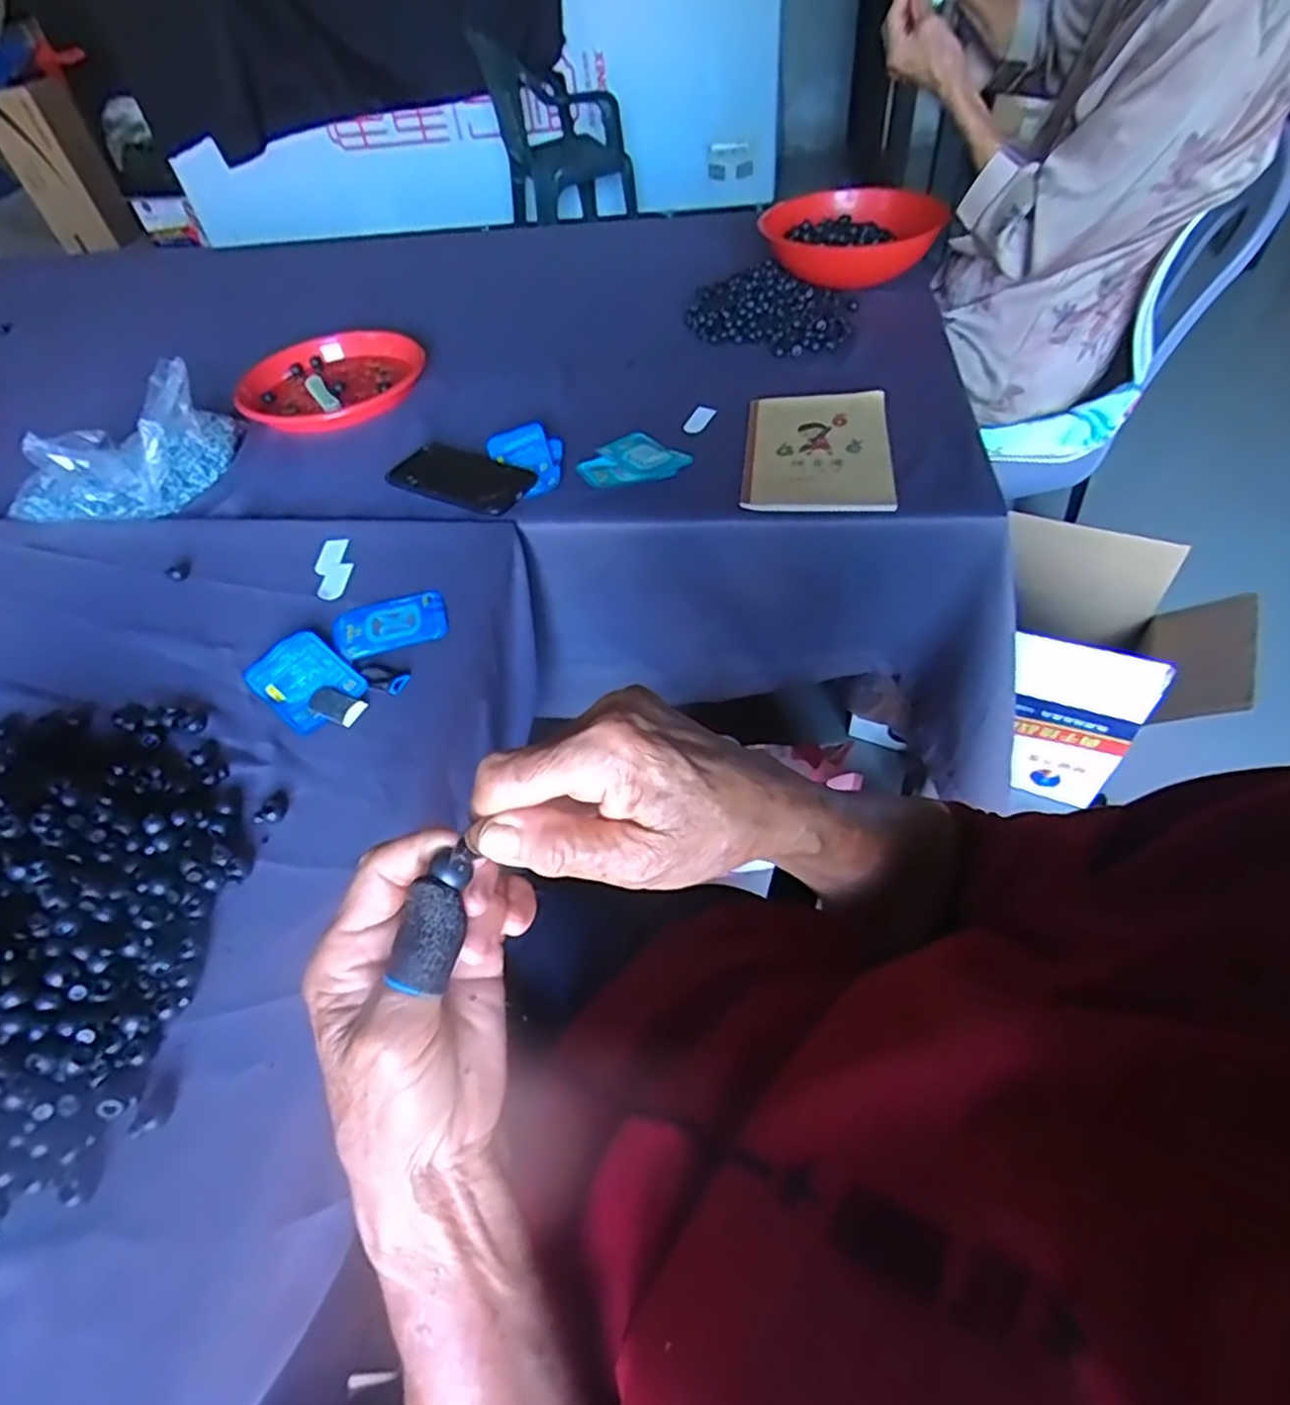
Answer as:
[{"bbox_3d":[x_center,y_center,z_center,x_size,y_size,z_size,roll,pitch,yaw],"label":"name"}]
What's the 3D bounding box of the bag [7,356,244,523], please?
[{"bbox_3d":[-0.561,-0.267,0.762,0.240,0.100,0.148,-29,53,-19],"label":"bag"}]

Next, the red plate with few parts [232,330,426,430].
[{"bbox_3d":[-0.405,-0.408,0.915,0.216,0.034,0.198,4,50,8],"label":"red plate with few parts"}]

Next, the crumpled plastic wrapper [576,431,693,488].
[{"bbox_3d":[-0.013,-0.255,0.763,0.112,0.024,0.078,-8,49,-2],"label":"crumpled plastic wrapper"}]

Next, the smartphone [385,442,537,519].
[{"bbox_3d":[-0.191,-0.239,0.763,0.157,0.010,0.090,23,55,23],"label":"smartphone"}]

